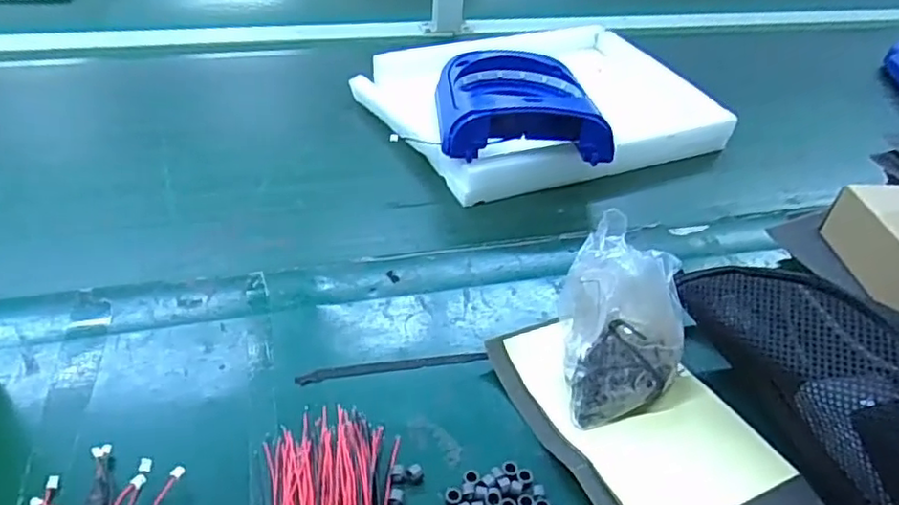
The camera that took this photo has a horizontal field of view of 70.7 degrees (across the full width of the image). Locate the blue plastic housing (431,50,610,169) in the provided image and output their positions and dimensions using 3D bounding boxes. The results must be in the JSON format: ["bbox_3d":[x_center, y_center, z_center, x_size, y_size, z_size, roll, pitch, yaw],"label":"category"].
[{"bbox_3d":[0.076,-0.166,0.688,0.163,0.044,0.182,1,41,-4],"label":"blue plastic housing"}]

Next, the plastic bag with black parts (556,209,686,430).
[{"bbox_3d":[0.119,0.053,0.446,0.076,0.107,0.087,-5,41,-9],"label":"plastic bag with black parts"}]

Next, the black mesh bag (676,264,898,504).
[{"bbox_3d":[0.256,0.104,0.387,0.065,0.103,0.274,-17,44,-22],"label":"black mesh bag"}]

